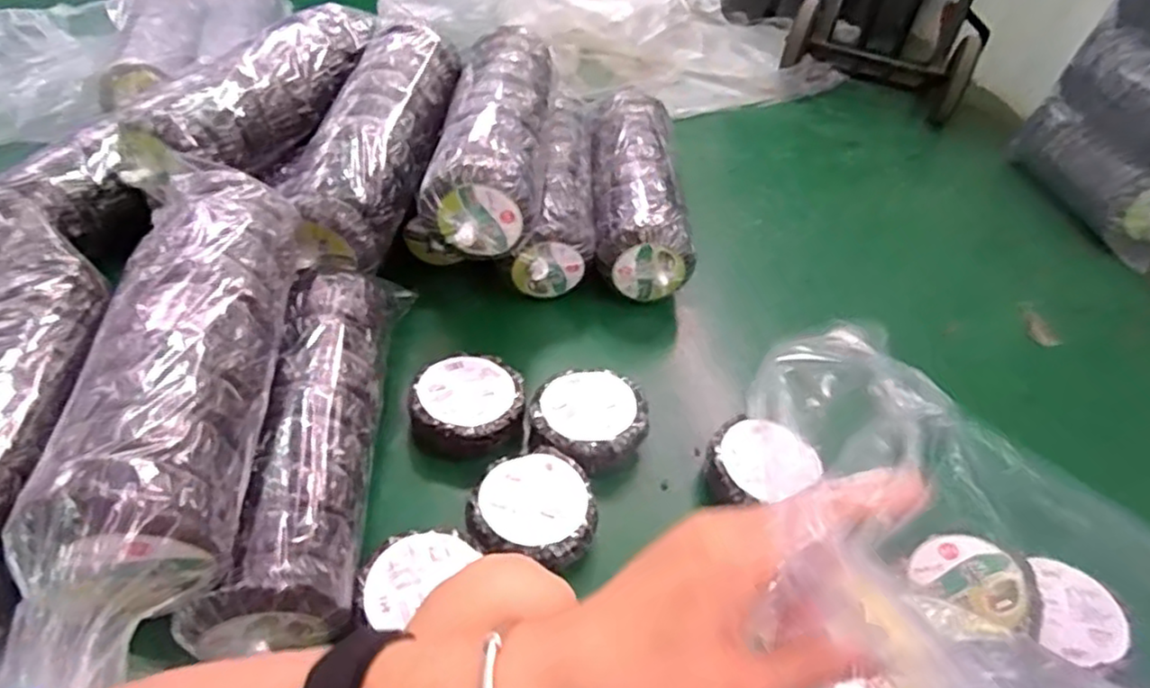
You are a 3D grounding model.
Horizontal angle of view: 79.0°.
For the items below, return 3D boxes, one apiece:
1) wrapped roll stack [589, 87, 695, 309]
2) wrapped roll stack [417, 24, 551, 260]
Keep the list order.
[{"bbox_3d":[0.129,-0.327,1.492,0.186,0.166,0.570,3,45,-3],"label":"wrapped roll stack"},{"bbox_3d":[-0.148,-0.396,1.294,0.186,0.138,0.587,5,45,-1],"label":"wrapped roll stack"}]

